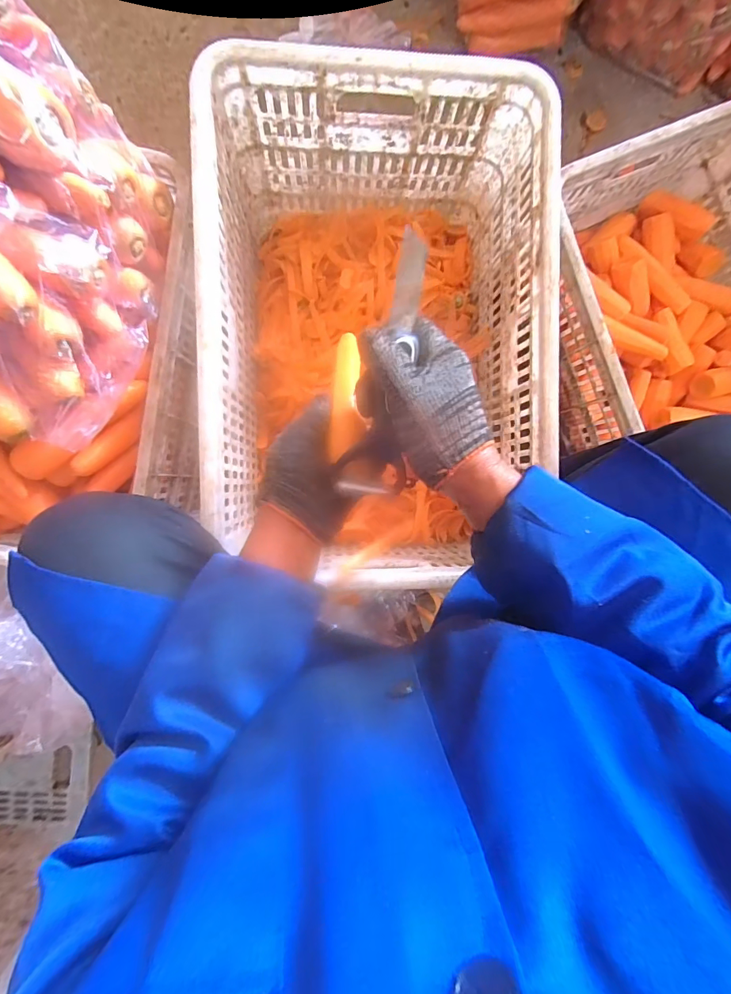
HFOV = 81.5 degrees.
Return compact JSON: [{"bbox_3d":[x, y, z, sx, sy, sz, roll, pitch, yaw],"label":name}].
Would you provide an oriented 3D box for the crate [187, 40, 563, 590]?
[{"bbox_3d":[0.012,-0.202,0.620,0.413,0.287,0.586,-2,94,-3],"label":"crate"}]

